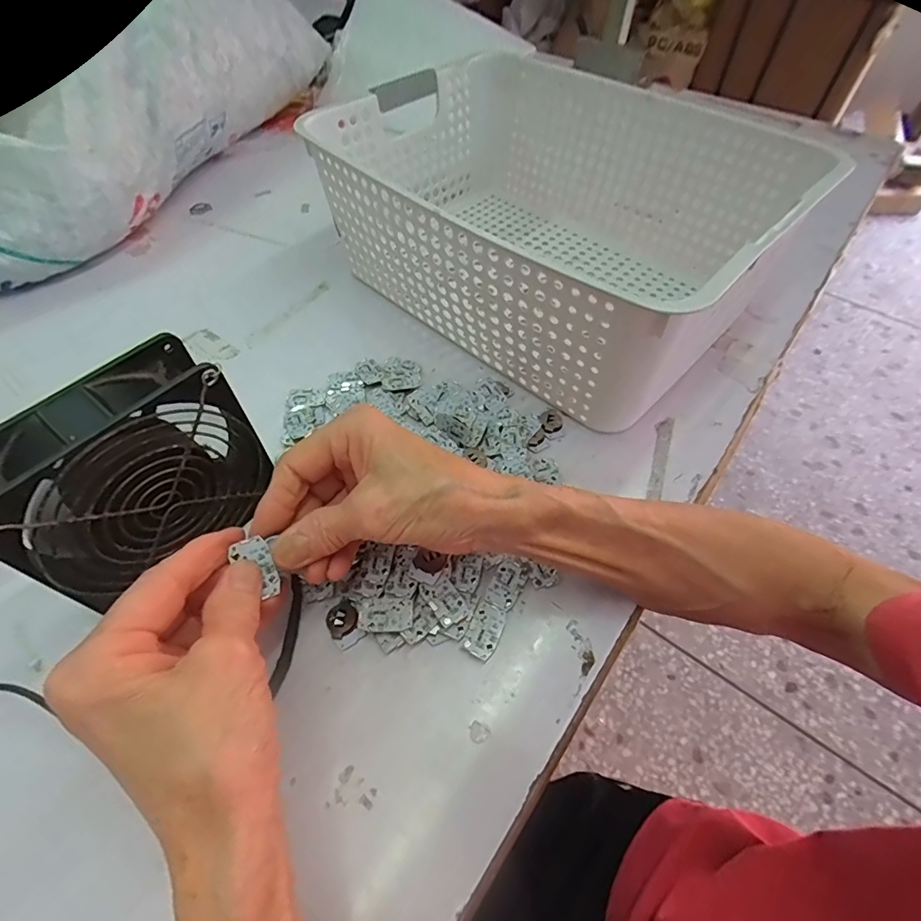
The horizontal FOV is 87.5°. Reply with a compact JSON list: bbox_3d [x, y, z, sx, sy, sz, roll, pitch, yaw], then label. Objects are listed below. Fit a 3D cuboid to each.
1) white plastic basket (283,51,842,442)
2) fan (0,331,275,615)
[{"bbox_3d":[0.074,-0.204,0.409,0.343,0.122,0.272,36,63,23],"label":"white plastic basket"},{"bbox_3d":[-0.166,0.013,0.260,0.044,0.119,0.120,34,62,22],"label":"fan"}]

